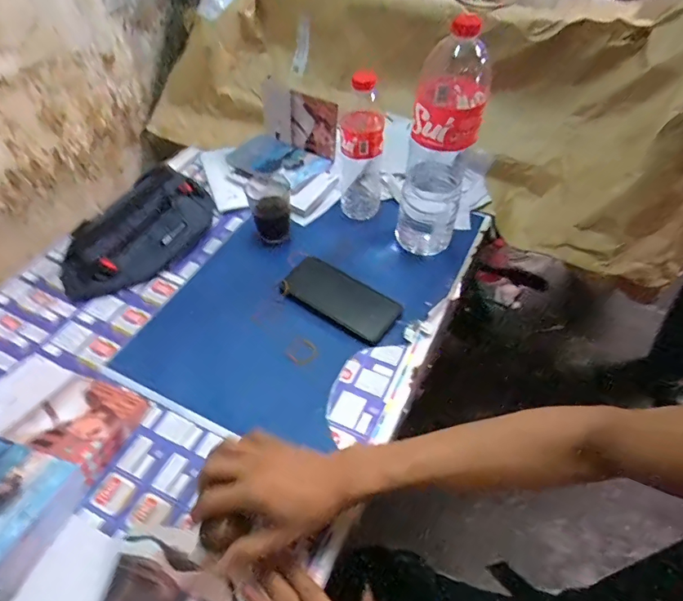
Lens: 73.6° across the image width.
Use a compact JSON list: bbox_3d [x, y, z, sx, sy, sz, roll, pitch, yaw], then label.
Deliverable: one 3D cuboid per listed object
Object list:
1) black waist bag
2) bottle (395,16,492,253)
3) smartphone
[{"bbox_3d":[-0.303,-0.111,0.696,0.128,0.059,0.264,21,53,17],"label":"black waist bag"},{"bbox_3d":[0.130,-0.192,0.608,0.085,0.307,0.085,15,52,11],"label":"bottle"},{"bbox_3d":[-0.001,-0.004,0.640,0.164,0.013,0.079,32,57,19],"label":"smartphone"}]

